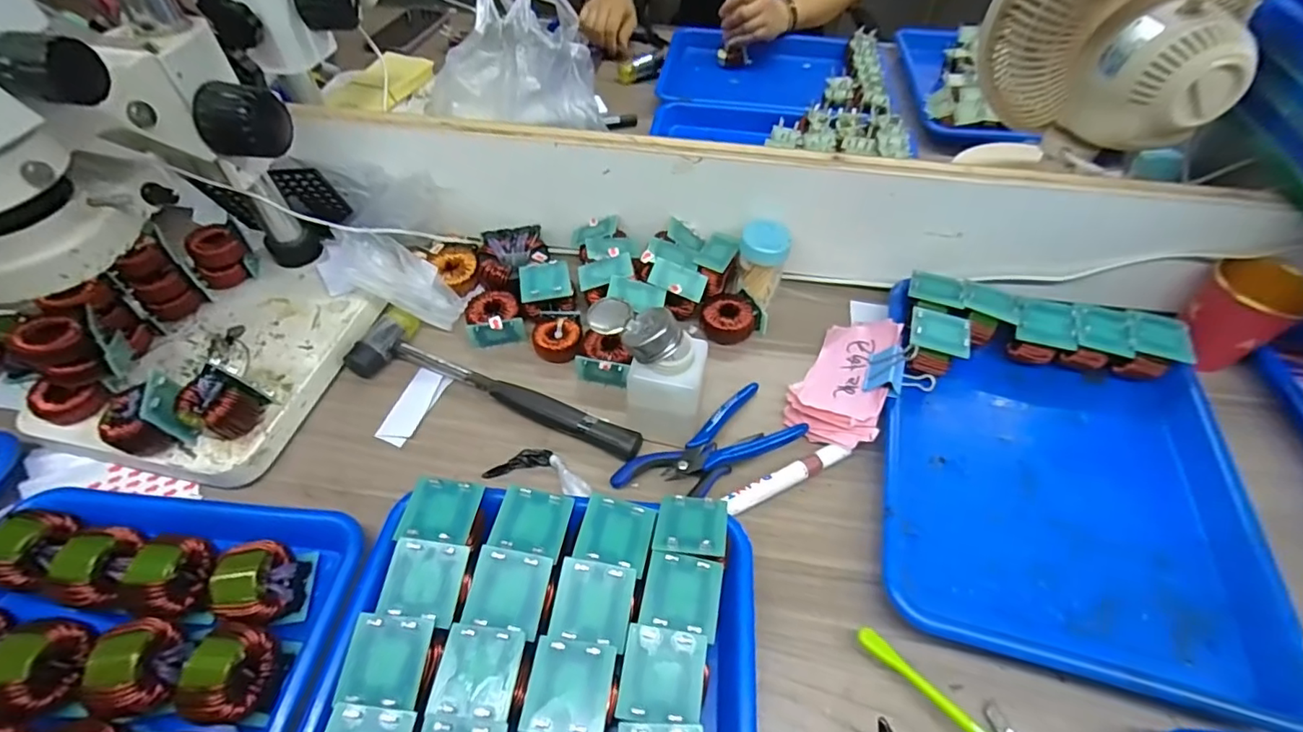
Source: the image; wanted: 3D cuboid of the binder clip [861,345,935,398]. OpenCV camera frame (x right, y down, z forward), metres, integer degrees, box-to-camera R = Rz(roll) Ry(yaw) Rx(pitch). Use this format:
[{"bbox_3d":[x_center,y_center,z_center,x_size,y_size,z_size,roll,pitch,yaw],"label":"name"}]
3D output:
[{"bbox_3d":[0.203,0.006,0.450,0.049,0.030,0.050,20,54,14],"label":"binder clip"}]

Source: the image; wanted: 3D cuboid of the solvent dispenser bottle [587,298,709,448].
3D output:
[{"bbox_3d":[-0.007,0.004,0.414,0.092,0.091,0.052,21,54,15],"label":"solvent dispenser bottle"}]

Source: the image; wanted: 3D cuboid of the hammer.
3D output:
[{"bbox_3d":[-0.130,0.012,0.474,0.267,0.027,0.065,16,53,12],"label":"hammer"}]

